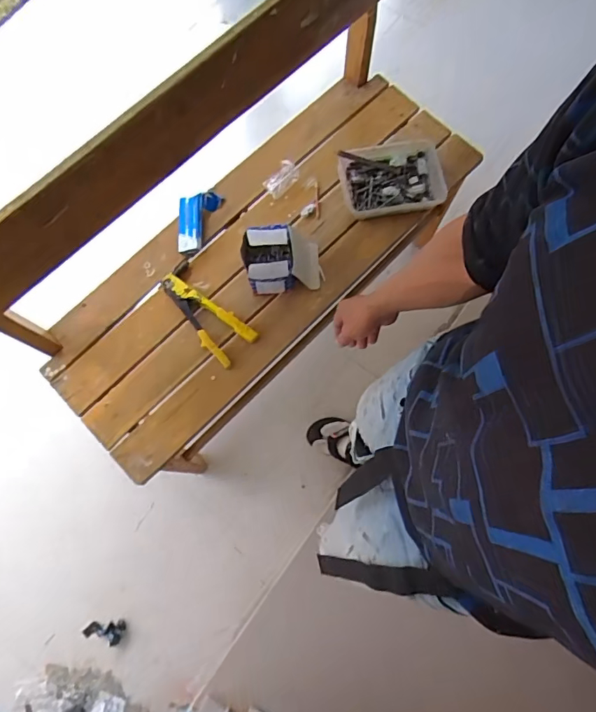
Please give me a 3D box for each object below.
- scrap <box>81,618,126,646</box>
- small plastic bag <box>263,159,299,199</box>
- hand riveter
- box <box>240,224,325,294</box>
[{"bbox_3d":[-0.521,0.735,1.307,0.101,0.025,0.064,16,74,7],"label":"scrap"},{"bbox_3d":[-0.037,-0.425,1.153,0.085,0.036,0.049,-41,80,-9],"label":"small plastic bag"},{"bbox_3d":[-0.207,-0.097,1.065,0.097,0.029,0.248,-43,80,-9],"label":"hand riveter"},{"bbox_3d":[-0.034,-0.218,1.043,0.163,0.130,0.136,-14,77,-3],"label":"box"}]

